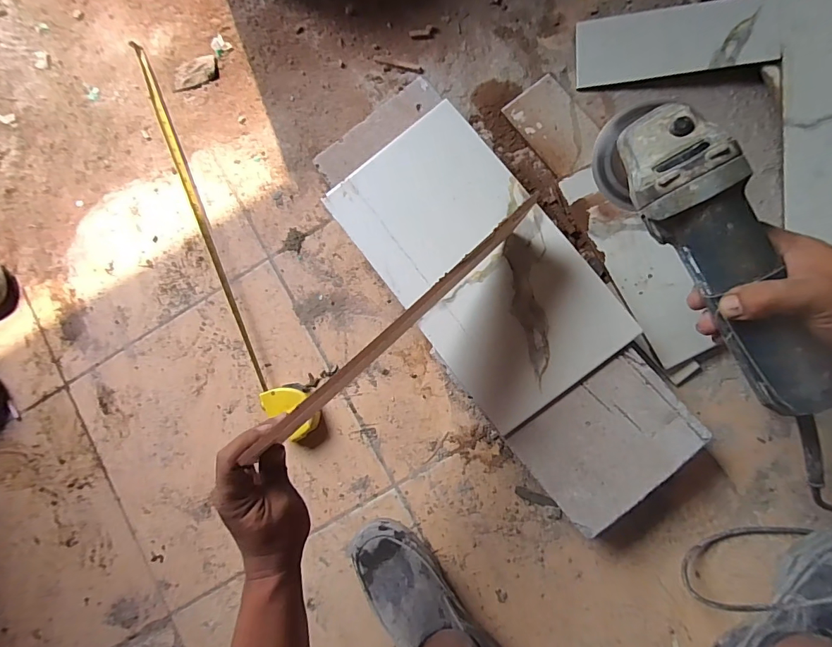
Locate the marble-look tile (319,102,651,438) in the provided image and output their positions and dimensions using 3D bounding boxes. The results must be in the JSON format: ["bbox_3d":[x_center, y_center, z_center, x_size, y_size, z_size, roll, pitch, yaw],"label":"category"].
[{"bbox_3d":[0.077,-0.079,0.568,0.212,0.009,0.394,-37,82,3],"label":"marble-look tile"}]

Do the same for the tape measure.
[{"bbox_3d":[-0.324,-0.136,0.688,0.066,0.033,0.689,-28,83,4],"label":"tape measure"}]

